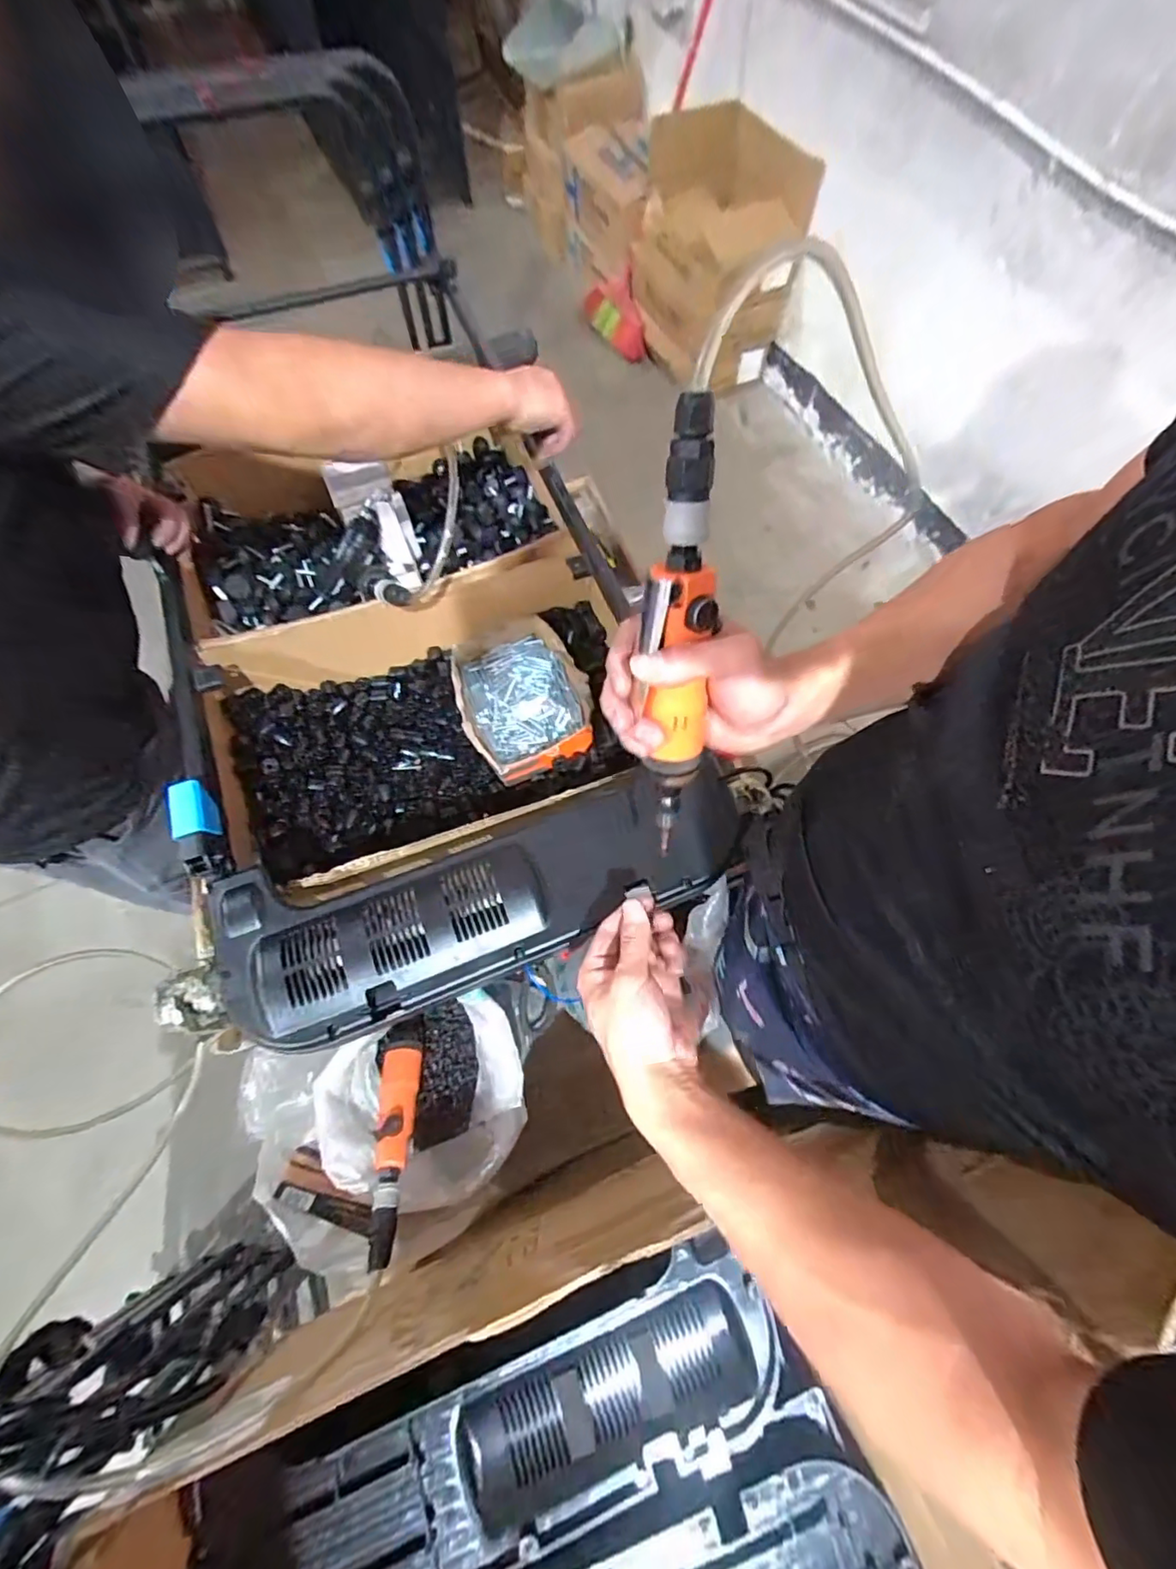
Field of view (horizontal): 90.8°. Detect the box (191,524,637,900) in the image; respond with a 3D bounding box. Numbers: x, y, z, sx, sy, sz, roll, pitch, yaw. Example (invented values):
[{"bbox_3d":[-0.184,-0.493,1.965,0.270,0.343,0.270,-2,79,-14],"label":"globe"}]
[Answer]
[{"bbox_3d":[-0.187,-0.063,0.698,0.479,0.134,0.323,-19,69,-10],"label":"box"}]

